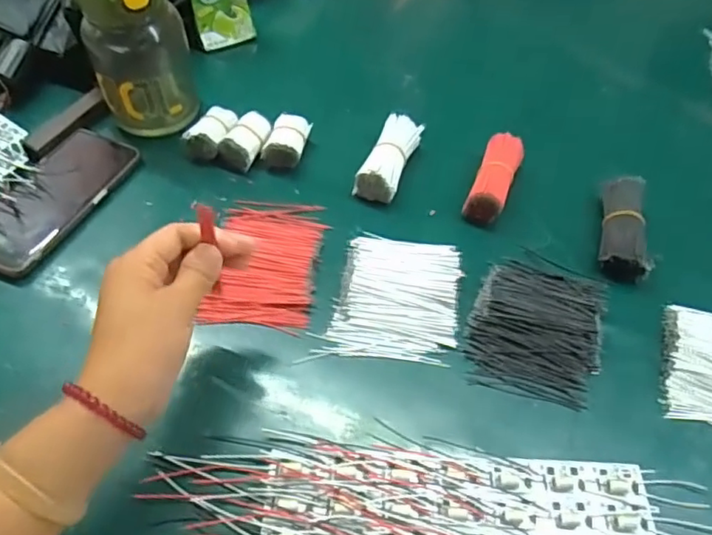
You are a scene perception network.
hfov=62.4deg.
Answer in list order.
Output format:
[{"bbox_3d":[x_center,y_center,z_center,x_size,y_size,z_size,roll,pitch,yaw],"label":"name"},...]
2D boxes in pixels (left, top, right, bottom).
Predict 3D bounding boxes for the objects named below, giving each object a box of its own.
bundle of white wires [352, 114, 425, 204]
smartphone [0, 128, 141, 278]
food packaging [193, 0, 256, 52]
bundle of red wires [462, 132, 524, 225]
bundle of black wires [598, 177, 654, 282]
[{"bbox_3d":[0.032,-0.101,0.551,0.038,0.036,0.088,22,54,14],"label":"bundle of white wires"},{"bbox_3d":[-0.271,-0.062,0.526,0.073,0.018,0.166,21,55,15],"label":"smartphone"},{"bbox_3d":[-0.149,-0.292,0.654,0.065,0.087,0.018,-25,46,-19],"label":"food packaging"},{"bbox_3d":[0.127,-0.081,0.538,0.032,0.038,0.085,21,60,12],"label":"bundle of red wires"},{"bbox_3d":[0.231,-0.033,0.502,0.039,0.035,0.093,13,59,8],"label":"bundle of black wires"}]

